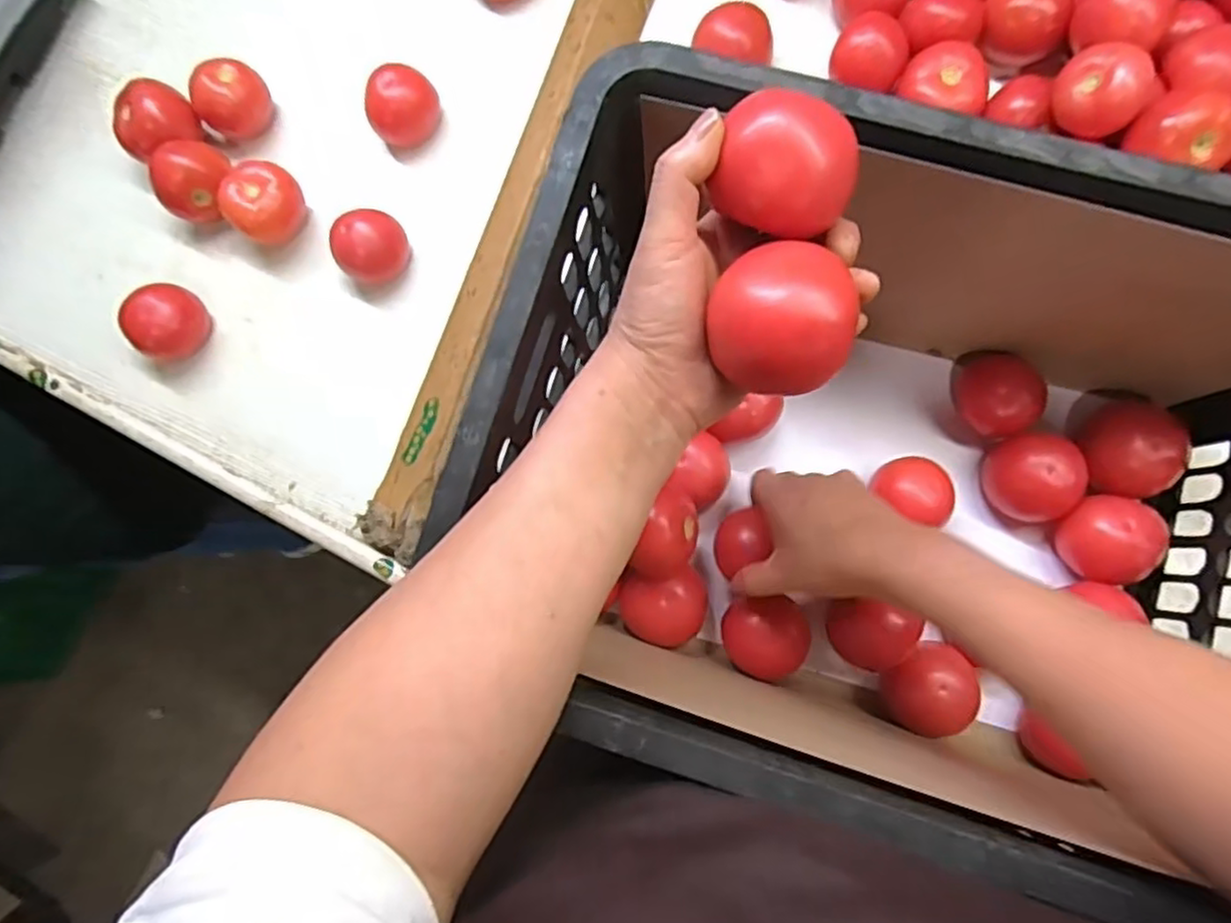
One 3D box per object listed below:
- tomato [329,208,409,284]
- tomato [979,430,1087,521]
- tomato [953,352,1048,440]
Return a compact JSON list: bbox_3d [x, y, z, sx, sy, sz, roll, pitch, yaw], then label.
[{"bbox_3d":[-0.215,-0.188,0.609,0.053,0.050,0.060,38,88,7],"label":"tomato"},{"bbox_3d":[0.325,0.013,0.530,0.062,0.050,0.065,-6,83,4],"label":"tomato"},{"bbox_3d":[0.302,-0.051,0.542,0.060,0.049,0.066,-7,83,4],"label":"tomato"}]

